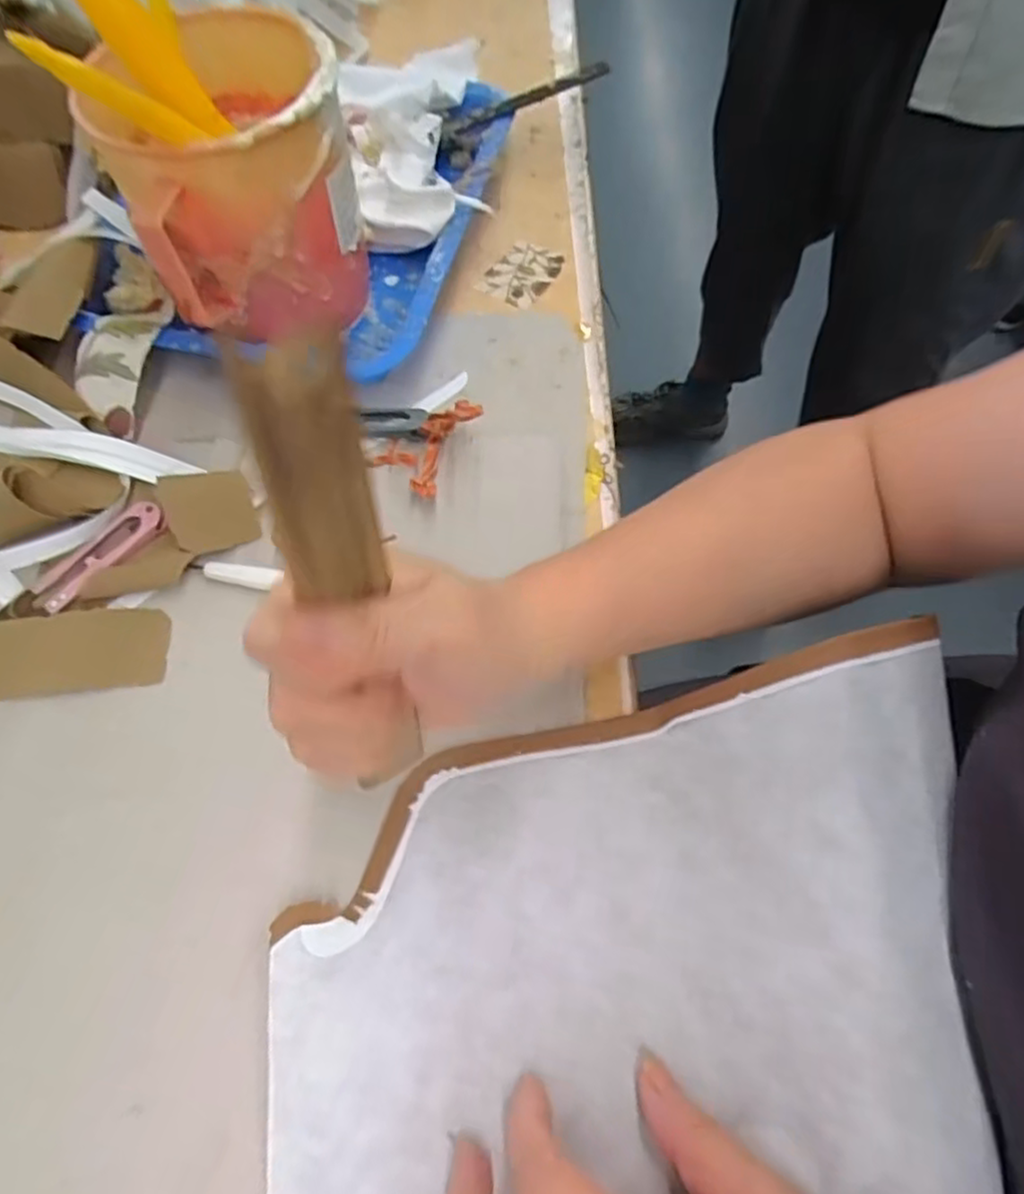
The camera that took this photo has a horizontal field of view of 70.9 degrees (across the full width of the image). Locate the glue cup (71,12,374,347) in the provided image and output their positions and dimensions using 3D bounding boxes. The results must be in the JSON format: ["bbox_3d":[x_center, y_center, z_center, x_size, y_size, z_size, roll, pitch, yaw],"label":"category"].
[{"bbox_3d":[-0.141,-0.212,0.383,0.112,0.127,0.139,-20,64,-11],"label":"glue cup"}]

